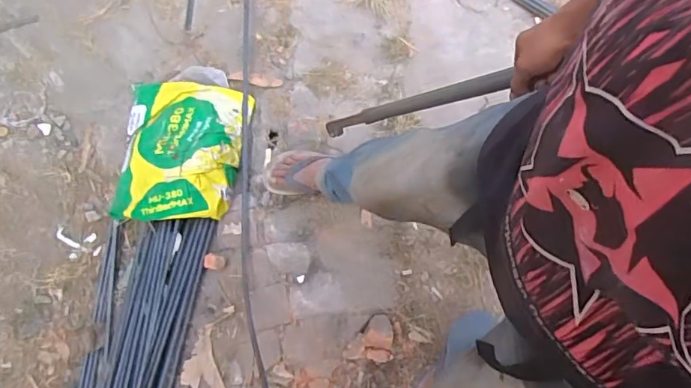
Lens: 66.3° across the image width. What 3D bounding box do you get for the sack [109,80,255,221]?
[{"bbox_3d":[-0.412,-0.116,1.318,0.300,0.115,0.374,4,75,-1],"label":"sack"}]

